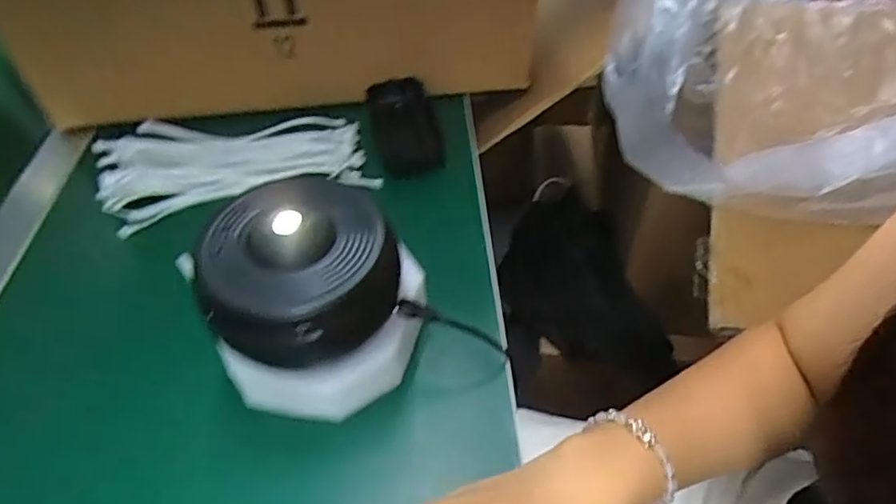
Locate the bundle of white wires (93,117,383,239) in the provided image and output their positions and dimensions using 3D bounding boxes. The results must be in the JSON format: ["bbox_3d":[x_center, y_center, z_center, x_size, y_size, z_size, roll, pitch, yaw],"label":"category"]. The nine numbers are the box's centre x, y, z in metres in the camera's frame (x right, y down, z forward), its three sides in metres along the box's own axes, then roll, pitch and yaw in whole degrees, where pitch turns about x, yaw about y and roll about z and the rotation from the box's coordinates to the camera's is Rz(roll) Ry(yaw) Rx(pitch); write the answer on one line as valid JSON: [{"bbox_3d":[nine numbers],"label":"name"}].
[{"bbox_3d":[-0.185,-0.086,0.497,0.216,0.016,0.136,-14,48,-11],"label":"bundle of white wires"}]

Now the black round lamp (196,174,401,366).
[{"bbox_3d":[-0.074,0.013,0.304,0.102,0.058,0.094,2,47,4],"label":"black round lamp"}]

